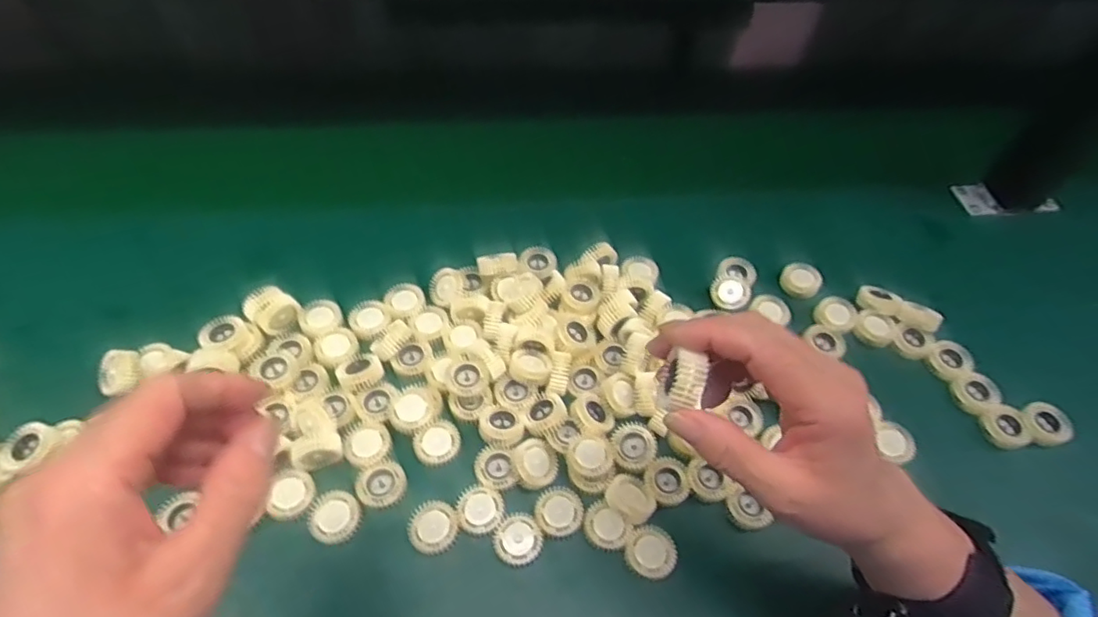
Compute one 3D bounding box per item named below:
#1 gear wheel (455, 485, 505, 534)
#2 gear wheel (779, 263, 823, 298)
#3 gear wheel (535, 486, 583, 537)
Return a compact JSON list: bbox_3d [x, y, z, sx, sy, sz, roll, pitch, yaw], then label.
[{"bbox_3d":[-0.044,0.129,0.375,0.030,0.006,0.030,2,55,-3],"label":"gear wheel"},{"bbox_3d":[0.220,-0.025,0.504,0.031,0.013,0.031,2,55,-3],"label":"gear wheel"},{"bbox_3d":[0.007,0.133,0.381,0.031,0.009,0.033,2,55,-3],"label":"gear wheel"}]

